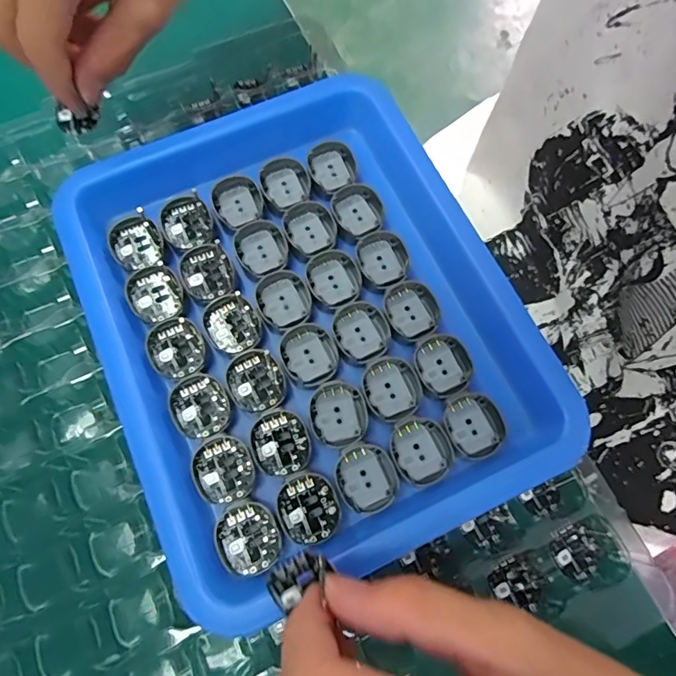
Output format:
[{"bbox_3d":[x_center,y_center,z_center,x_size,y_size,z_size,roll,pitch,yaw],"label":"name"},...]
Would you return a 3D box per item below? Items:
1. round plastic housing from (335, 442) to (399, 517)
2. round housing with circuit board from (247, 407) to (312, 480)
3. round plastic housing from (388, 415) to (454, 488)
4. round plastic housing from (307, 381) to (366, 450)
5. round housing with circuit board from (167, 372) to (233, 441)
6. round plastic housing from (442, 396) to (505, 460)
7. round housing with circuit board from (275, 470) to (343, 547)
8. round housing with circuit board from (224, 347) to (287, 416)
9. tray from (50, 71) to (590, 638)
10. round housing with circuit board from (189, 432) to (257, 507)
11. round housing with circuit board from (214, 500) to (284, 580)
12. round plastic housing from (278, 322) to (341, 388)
[{"bbox_3d":[0.012,0.059,0.211,0.025,0.004,0.028,-27,74,-8],"label":"round plastic housing"},{"bbox_3d":[-0.025,0.045,0.213,0.026,0.004,0.029,-28,74,-9],"label":"round housing with circuit board"},{"bbox_3d":[0.036,0.048,0.214,0.025,0.004,0.029,-26,74,-8],"label":"round plastic housing"},{"bbox_3d":[0.000,0.033,0.219,0.025,0.004,0.028,-6,72,-2],"label":"round plastic housing"},{"bbox_3d":[-0.061,0.030,0.219,0.025,0.004,0.029,-30,74,-9],"label":"round housing with circuit board"},{"bbox_3d":[0.060,0.038,0.217,0.024,0.004,0.027,-24,74,-8],"label":"round plastic housing"},{"bbox_3d":[-0.012,0.070,0.206,0.026,0.004,0.027,0,72,0],"label":"round housing with circuit board"},{"bbox_3d":[-0.037,0.019,0.222,0.025,0.004,0.029,-20,73,-6],"label":"round housing with circuit board"},{"bbox_3d":[-0.014,-0.013,0.231,0.189,0.025,0.215,-24,74,-7],"label":"tray"},{"bbox_3d":[-0.048,0.055,0.209,0.025,0.004,0.029,-27,74,-8],"label":"round housing with circuit board"},{"bbox_3d":[-0.036,0.081,0.201,0.025,0.005,0.027,0,72,0],"label":"round housing with circuit board"},{"bbox_3d":[-0.013,0.007,0.228,0.027,0.004,0.029,0,72,0],"label":"round plastic housing"}]

